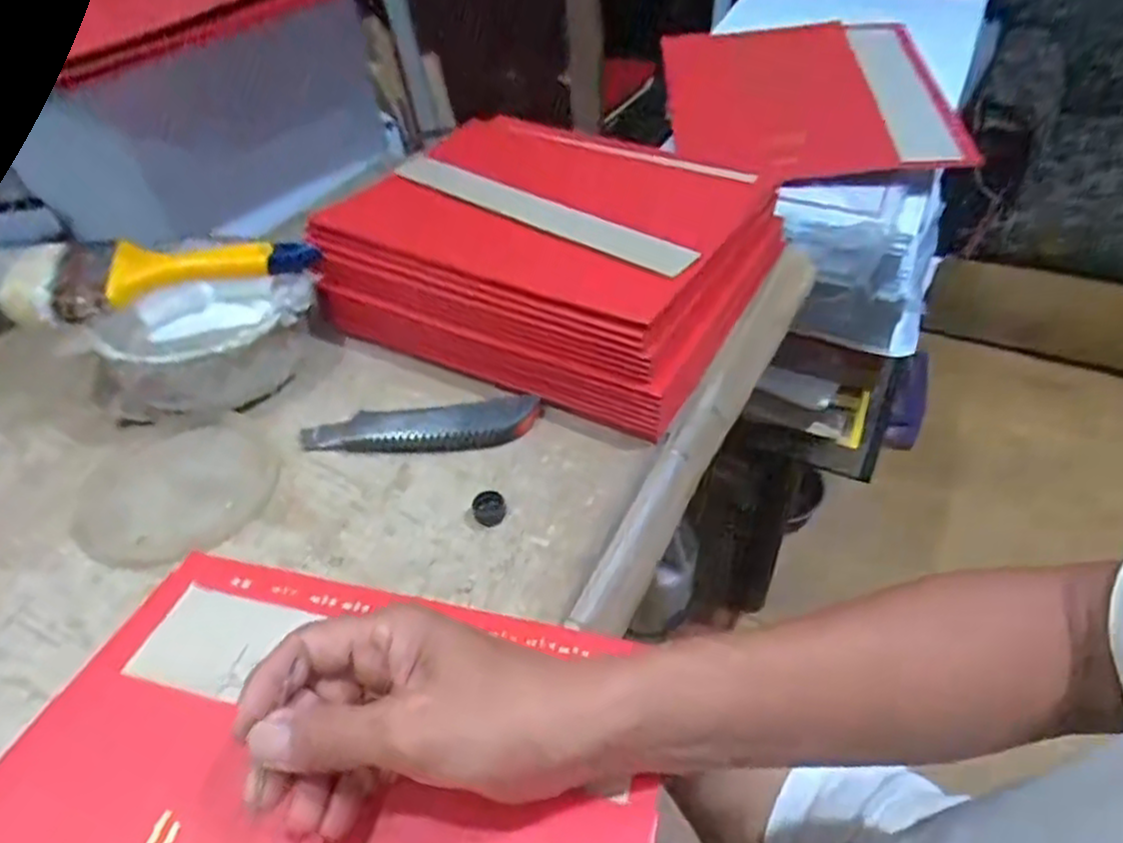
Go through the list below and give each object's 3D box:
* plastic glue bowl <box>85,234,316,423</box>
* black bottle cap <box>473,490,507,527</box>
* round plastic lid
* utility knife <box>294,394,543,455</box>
[{"bbox_3d":[-0.267,-0.065,0.538,0.164,0.078,0.141,13,45,17],"label":"plastic glue bowl"},{"bbox_3d":[-0.045,0.053,0.445,0.020,0.014,0.020,-2,43,2],"label":"black bottle cap"},{"bbox_3d":[-0.255,0.044,0.476,0.124,0.008,0.124,-2,43,2],"label":"round plastic lid"},{"bbox_3d":[-0.097,0.003,0.492,0.162,0.024,0.038,-5,43,-2],"label":"utility knife"}]

